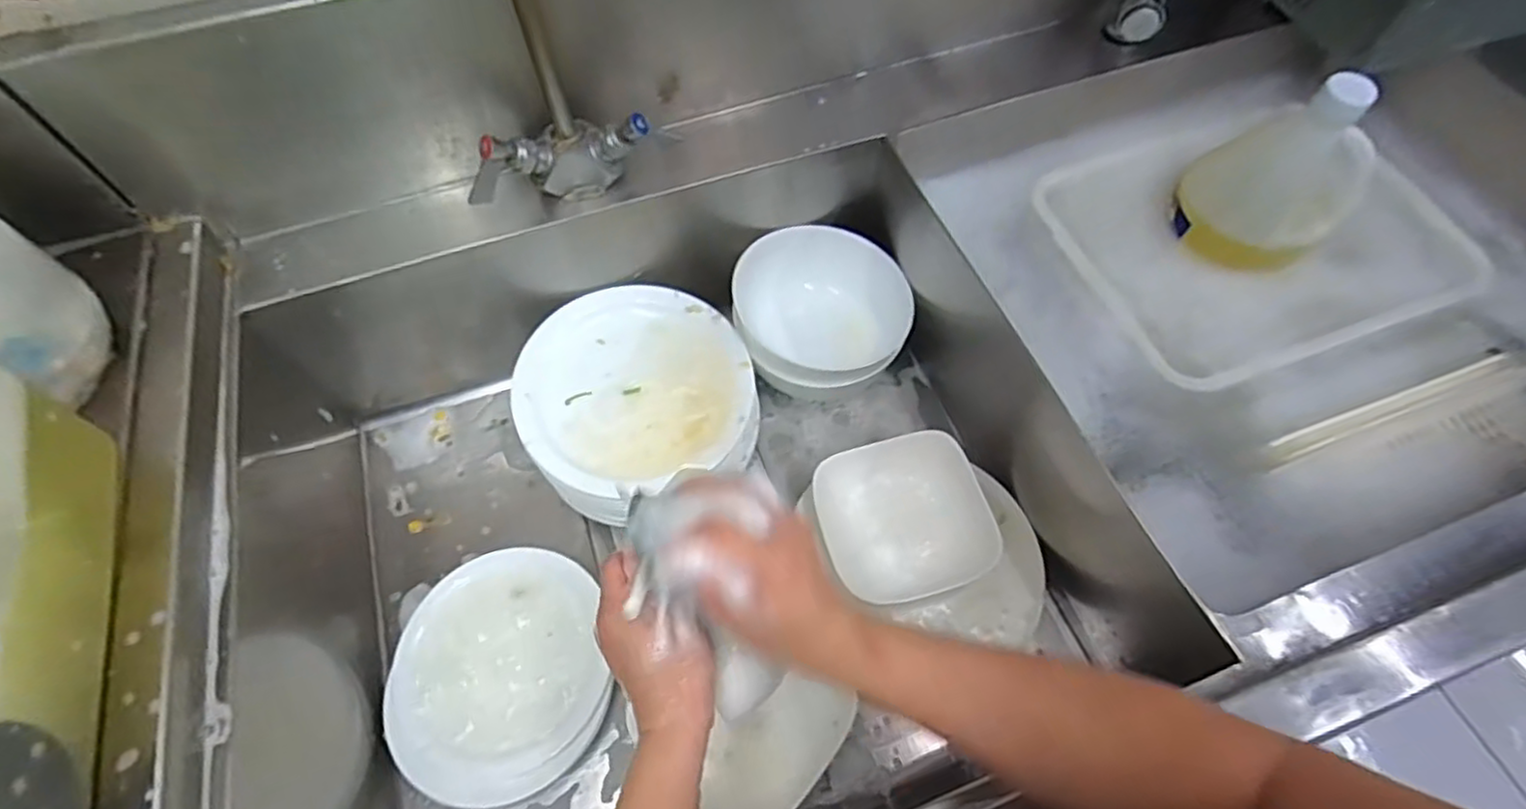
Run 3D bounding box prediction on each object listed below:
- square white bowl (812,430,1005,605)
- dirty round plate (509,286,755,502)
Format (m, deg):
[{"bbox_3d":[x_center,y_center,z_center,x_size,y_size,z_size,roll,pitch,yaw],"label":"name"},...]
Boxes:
[{"bbox_3d":[0.127,0.102,0.639,0.145,0.046,0.141,-13,61,-6],"label":"square white bowl"},{"bbox_3d":[-0.128,-0.021,0.691,0.222,0.029,0.214,-1,61,1],"label":"dirty round plate"}]

